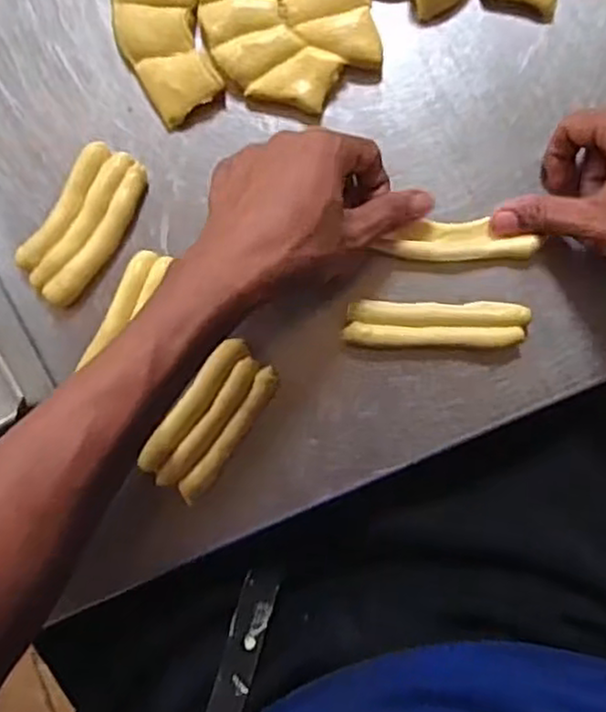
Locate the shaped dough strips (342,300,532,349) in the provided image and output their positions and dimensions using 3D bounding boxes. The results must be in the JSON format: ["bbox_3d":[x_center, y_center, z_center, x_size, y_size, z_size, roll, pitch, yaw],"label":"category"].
[{"bbox_3d":[0.080,-0.019,0.430,0.106,0.015,0.027,1,89,3],"label":"shaped dough strips"}]

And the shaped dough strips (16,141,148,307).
[{"bbox_3d":[-0.137,-0.082,0.445,0.043,0.018,0.099,29,90,4],"label":"shaped dough strips"}]

